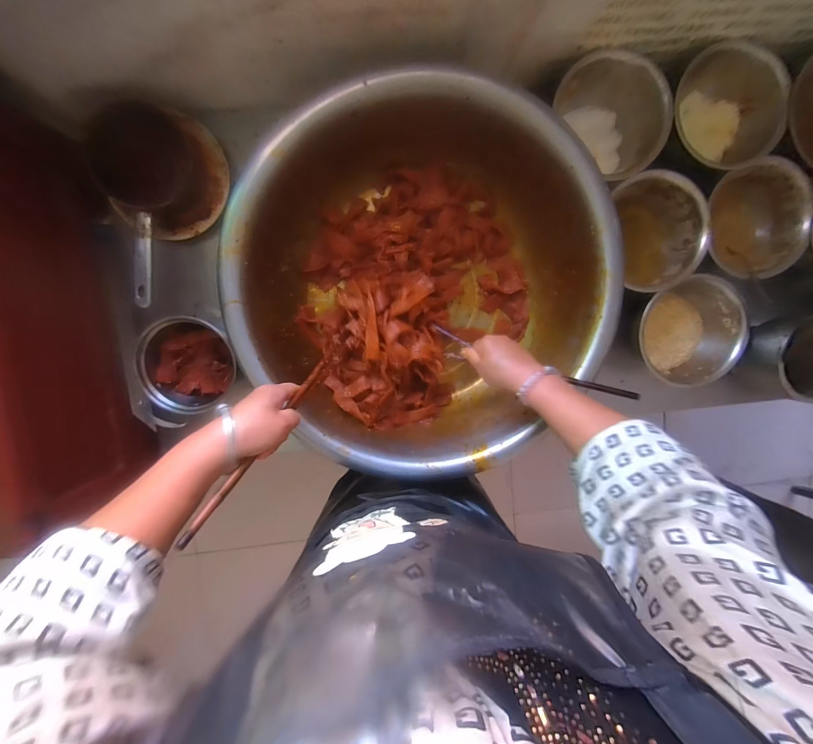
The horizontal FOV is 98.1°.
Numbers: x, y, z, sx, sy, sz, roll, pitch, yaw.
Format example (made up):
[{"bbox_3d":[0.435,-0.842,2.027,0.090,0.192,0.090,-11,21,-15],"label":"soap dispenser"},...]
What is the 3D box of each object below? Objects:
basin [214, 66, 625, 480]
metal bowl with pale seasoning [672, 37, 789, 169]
[{"bbox_3d":[0.031,-0.129,0.567,0.514,0.175,0.511,0,97,-2],"label":"basin"},{"bbox_3d":[0.521,-0.439,0.607,0.185,0.086,0.180,0,97,-2],"label":"metal bowl with pale seasoning"}]

